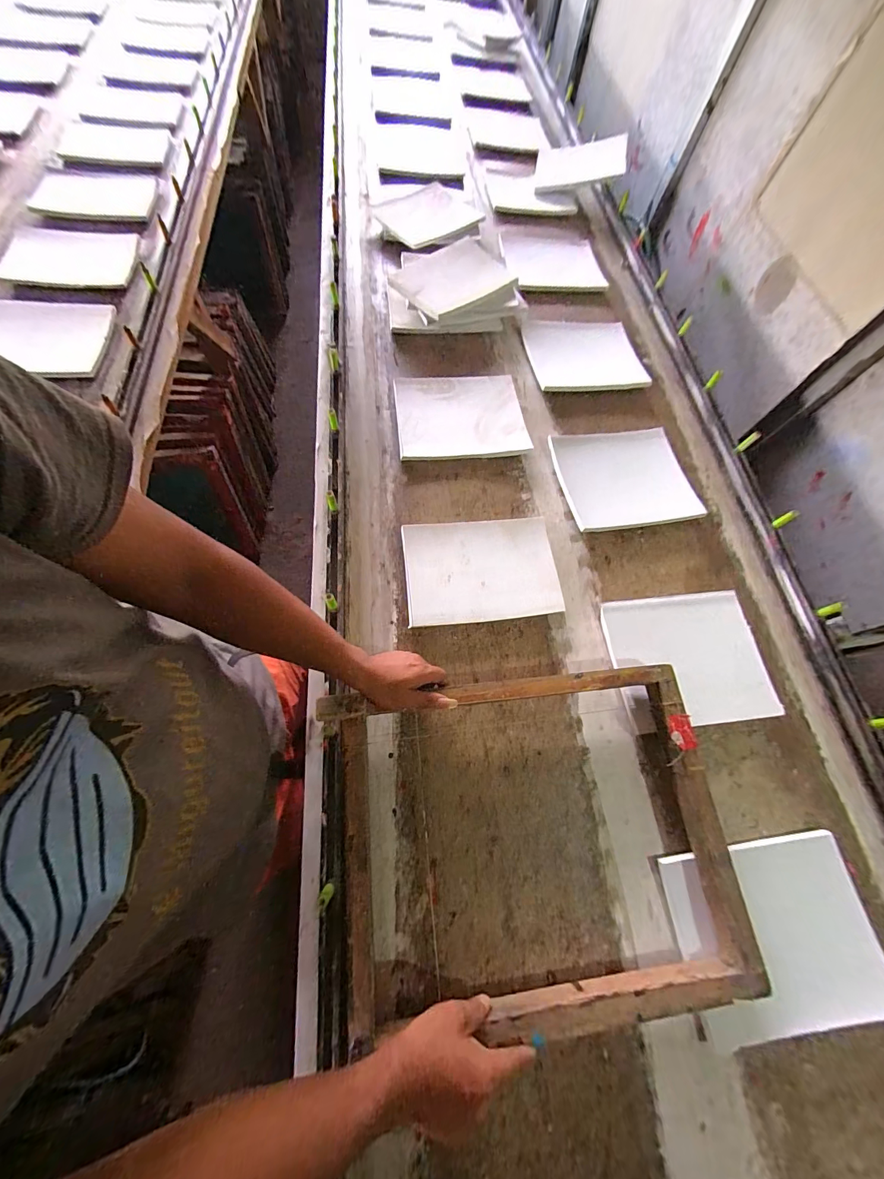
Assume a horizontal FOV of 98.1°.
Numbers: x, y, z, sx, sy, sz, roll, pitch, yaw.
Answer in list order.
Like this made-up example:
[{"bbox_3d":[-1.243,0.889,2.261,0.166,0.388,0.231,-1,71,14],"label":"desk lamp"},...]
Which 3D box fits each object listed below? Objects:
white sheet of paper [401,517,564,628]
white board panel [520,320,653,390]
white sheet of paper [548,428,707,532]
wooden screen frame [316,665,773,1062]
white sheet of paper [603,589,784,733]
[{"bbox_3d":[0.068,-0.035,0.702,0.267,0.029,0.195,-5,69,-5],"label":"white sheet of paper"},{"bbox_3d":[0.343,-0.579,0.934,0.262,0.033,0.252,-7,69,-6],"label":"white board panel"},{"bbox_3d":[0.379,-0.242,0.802,0.277,0.037,0.232,-7,69,-6],"label":"white sheet of paper"},{"bbox_3d":[0.116,0.322,0.504,0.520,0.049,0.395,-5,69,-5],"label":"wooden screen frame"},{"bbox_3d":[0.421,0.116,0.662,0.254,0.032,0.218,-5,69,-5],"label":"white sheet of paper"}]

